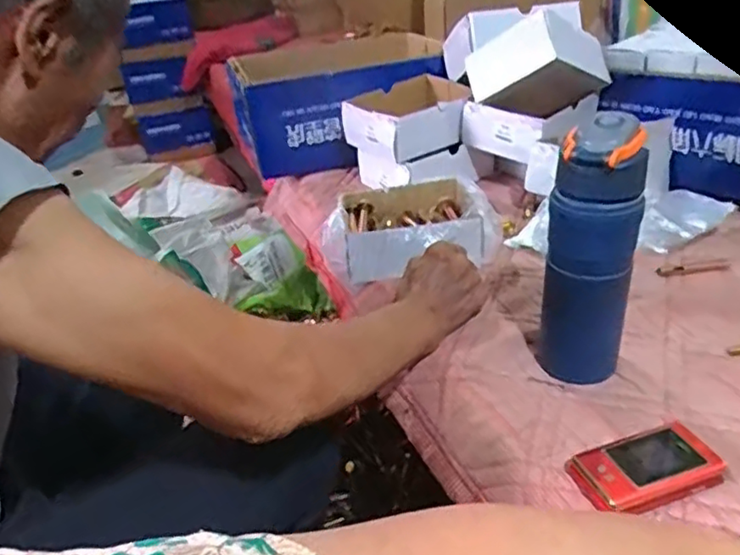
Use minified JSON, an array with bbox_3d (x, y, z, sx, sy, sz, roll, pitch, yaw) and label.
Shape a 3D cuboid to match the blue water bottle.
[{"bbox_3d":[0.197,-0.017,0.557,0.074,0.232,0.067,7,34,20],"label":"blue water bottle"}]

